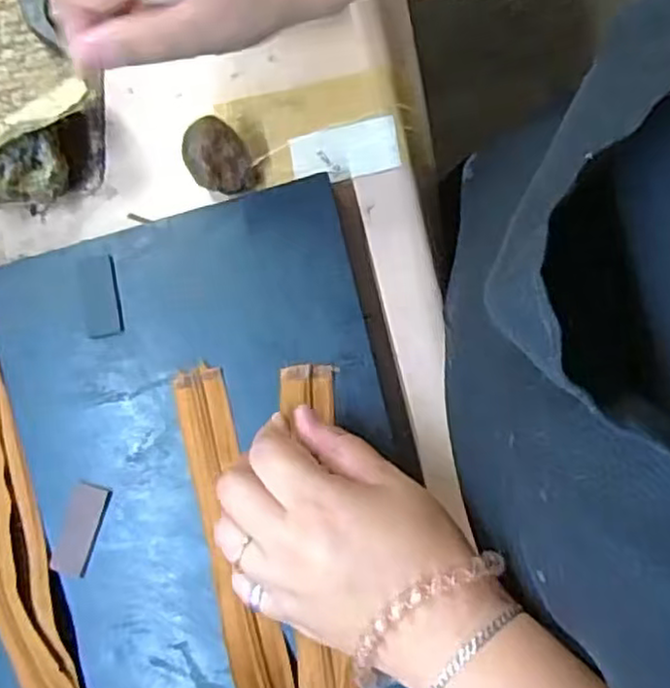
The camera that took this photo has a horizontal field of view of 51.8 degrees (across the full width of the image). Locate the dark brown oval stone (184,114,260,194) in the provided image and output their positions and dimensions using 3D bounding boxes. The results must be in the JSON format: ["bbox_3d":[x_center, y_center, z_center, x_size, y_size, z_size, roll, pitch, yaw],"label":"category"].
[{"bbox_3d":[-0.073,-0.116,0.427,0.038,0.032,0.043,-26,77,1],"label":"dark brown oval stone"}]

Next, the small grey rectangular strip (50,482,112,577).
[{"bbox_3d":[-0.144,0.104,0.388,0.022,0.004,0.049,15,81,10],"label":"small grey rectangular strip"}]

